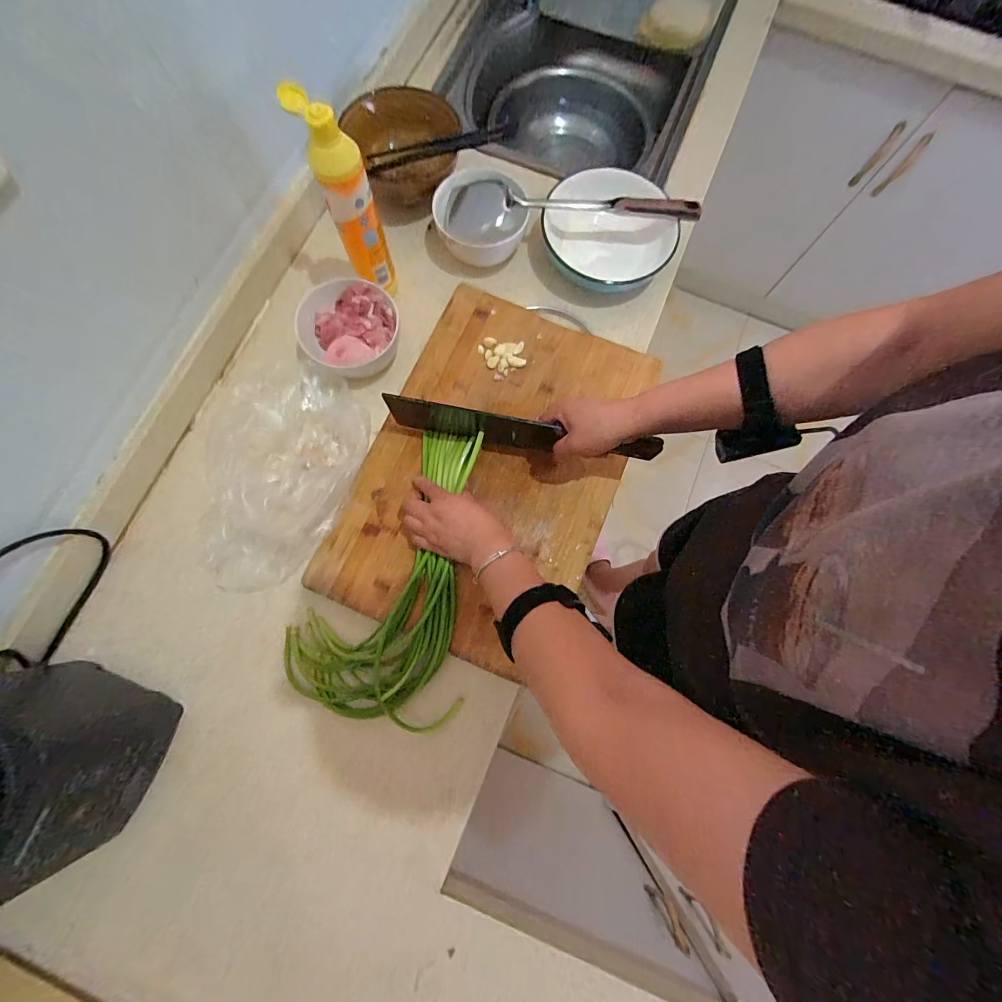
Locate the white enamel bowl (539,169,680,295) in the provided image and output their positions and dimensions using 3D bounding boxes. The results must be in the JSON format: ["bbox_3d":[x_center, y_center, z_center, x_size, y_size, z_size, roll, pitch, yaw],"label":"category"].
[{"bbox_3d":[0.155,-0.387,0.639,0.185,0.100,0.184,0,78,-1],"label":"white enamel bowl"}]

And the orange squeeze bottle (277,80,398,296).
[{"bbox_3d":[-0.174,-0.346,0.505,0.057,0.221,0.058,-19,78,-5],"label":"orange squeeze bottle"}]

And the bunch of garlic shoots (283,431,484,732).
[{"bbox_3d":[-0.114,0.081,0.522,0.195,0.035,0.355,18,80,5],"label":"bunch of garlic shoots"}]

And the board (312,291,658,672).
[{"bbox_3d":[-0.020,-0.051,0.555,0.289,0.015,0.465,25,78,5],"label":"board"}]

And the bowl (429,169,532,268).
[{"bbox_3d":[-0.028,-0.402,0.611,0.127,0.067,0.119,0,78,-1],"label":"bowl"}]

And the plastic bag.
[{"bbox_3d":[-0.283,-0.040,0.523,0.184,0.070,0.292,15,78,3],"label":"plastic bag"}]

